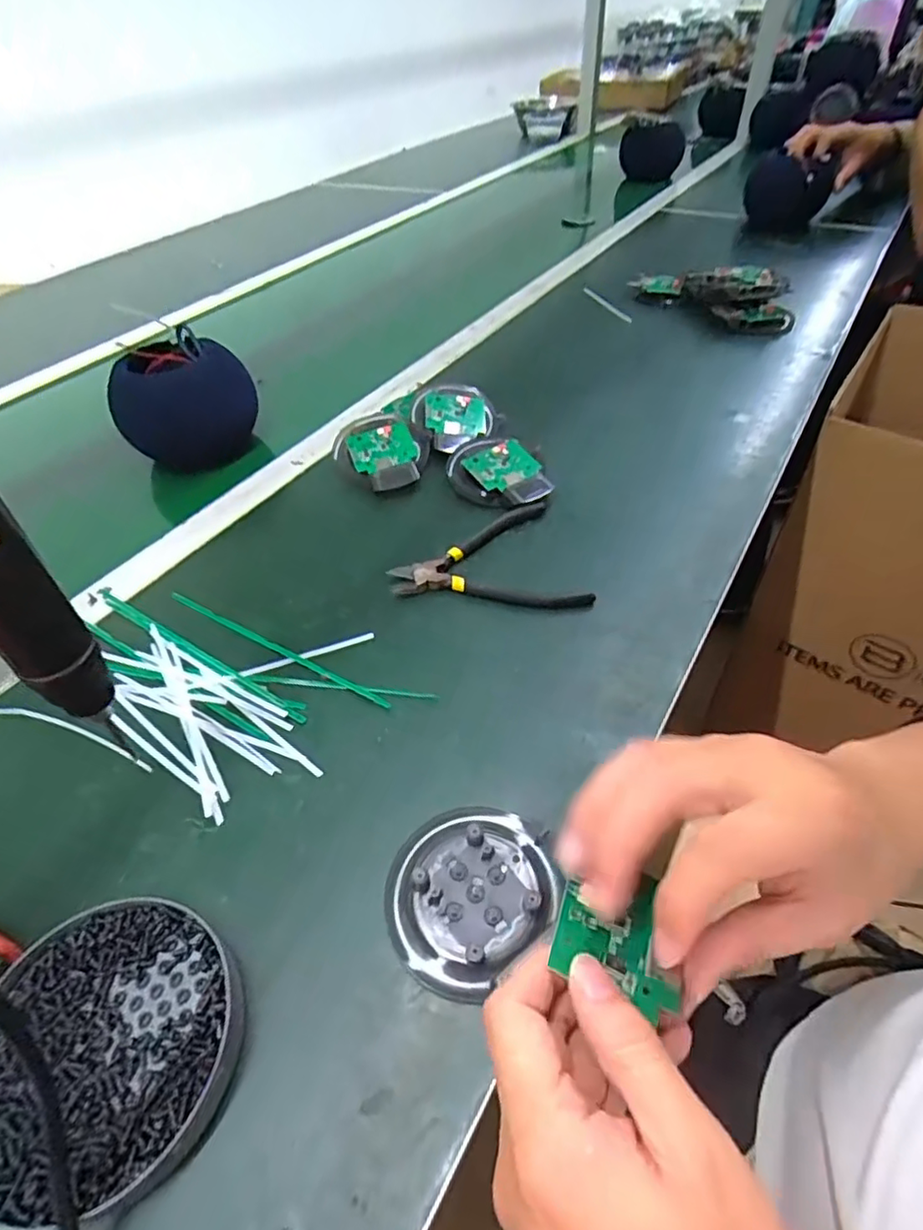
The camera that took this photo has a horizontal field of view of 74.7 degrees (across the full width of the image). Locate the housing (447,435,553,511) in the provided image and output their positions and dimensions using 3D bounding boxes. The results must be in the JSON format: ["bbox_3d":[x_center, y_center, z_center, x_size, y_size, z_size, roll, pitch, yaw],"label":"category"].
[{"bbox_3d":[0.034,-0.130,0.552,0.072,0.024,0.107,-35,53,-26],"label":"housing"}]

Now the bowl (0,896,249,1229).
[{"bbox_3d":[-0.155,0.188,0.265,0.114,0.021,0.109,-2,46,2],"label":"bowl"}]

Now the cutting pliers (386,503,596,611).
[{"bbox_3d":[0.020,-0.047,0.483,0.147,0.011,0.112,-4,46,1],"label":"cutting pliers"}]

